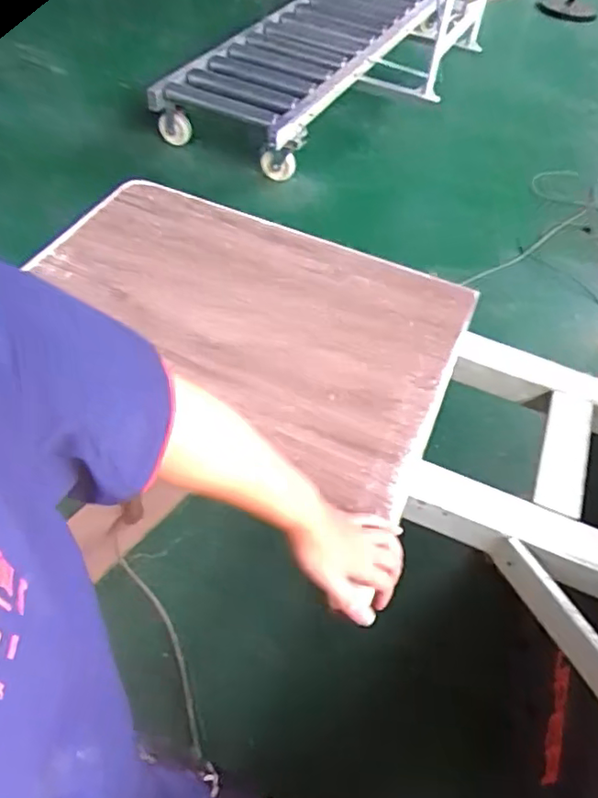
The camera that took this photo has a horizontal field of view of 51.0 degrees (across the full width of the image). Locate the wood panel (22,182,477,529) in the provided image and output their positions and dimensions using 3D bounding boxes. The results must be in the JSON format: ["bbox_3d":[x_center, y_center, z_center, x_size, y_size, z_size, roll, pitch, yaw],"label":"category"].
[{"bbox_3d":[-0.088,-0.134,0.969,0.661,0.021,0.461,23,52,12],"label":"wood panel"}]

